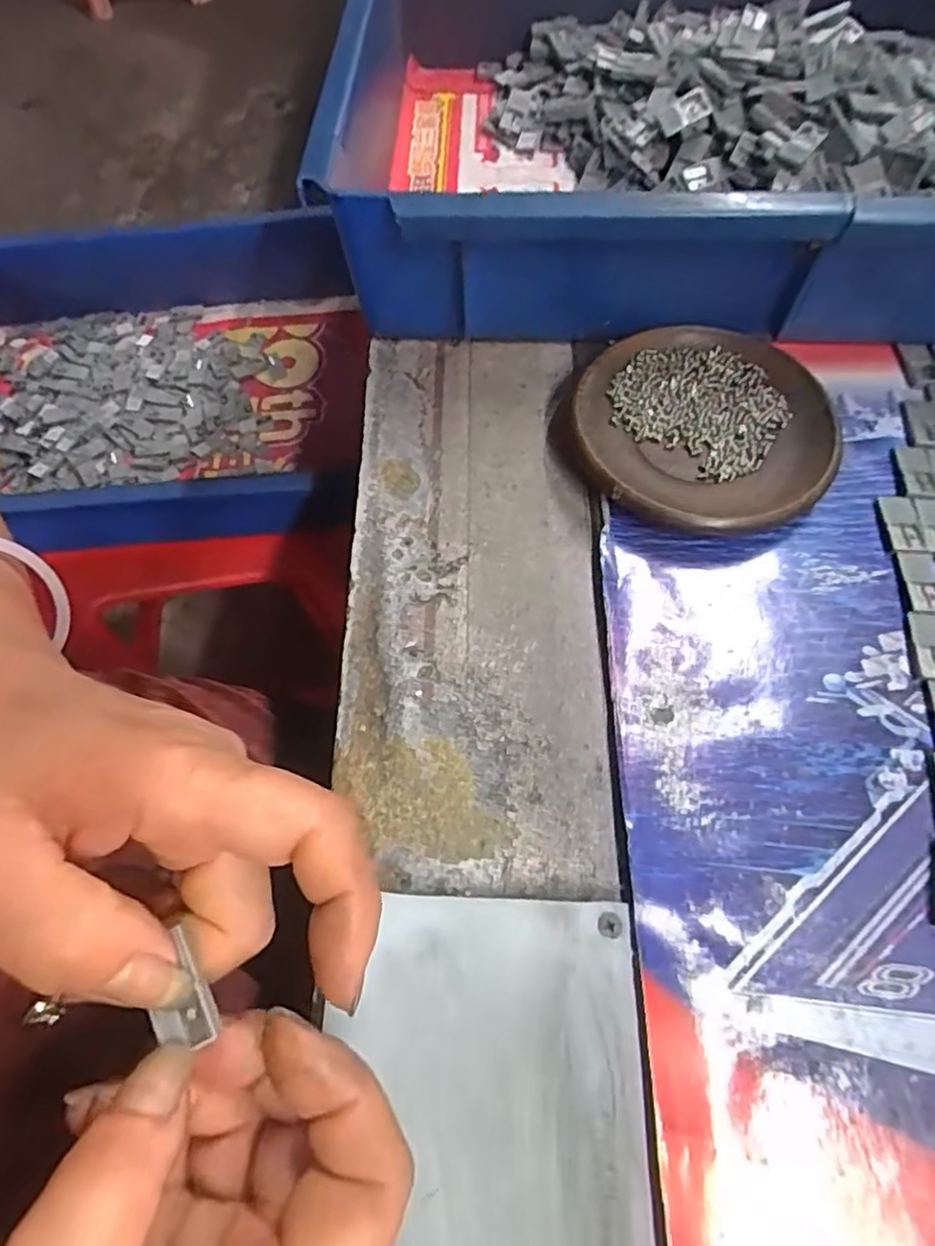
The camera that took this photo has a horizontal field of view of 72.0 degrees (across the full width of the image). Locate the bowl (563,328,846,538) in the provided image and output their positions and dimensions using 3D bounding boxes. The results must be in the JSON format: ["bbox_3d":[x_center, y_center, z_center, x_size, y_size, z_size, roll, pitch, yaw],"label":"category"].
[{"bbox_3d":[0.103,-0.085,0.285,0.107,0.018,0.107,-1,64,2],"label":"bowl"}]

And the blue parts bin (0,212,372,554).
[{"bbox_3d":[-0.278,-0.191,0.511,0.379,0.083,0.294,-4,64,0],"label":"blue parts bin"}]

